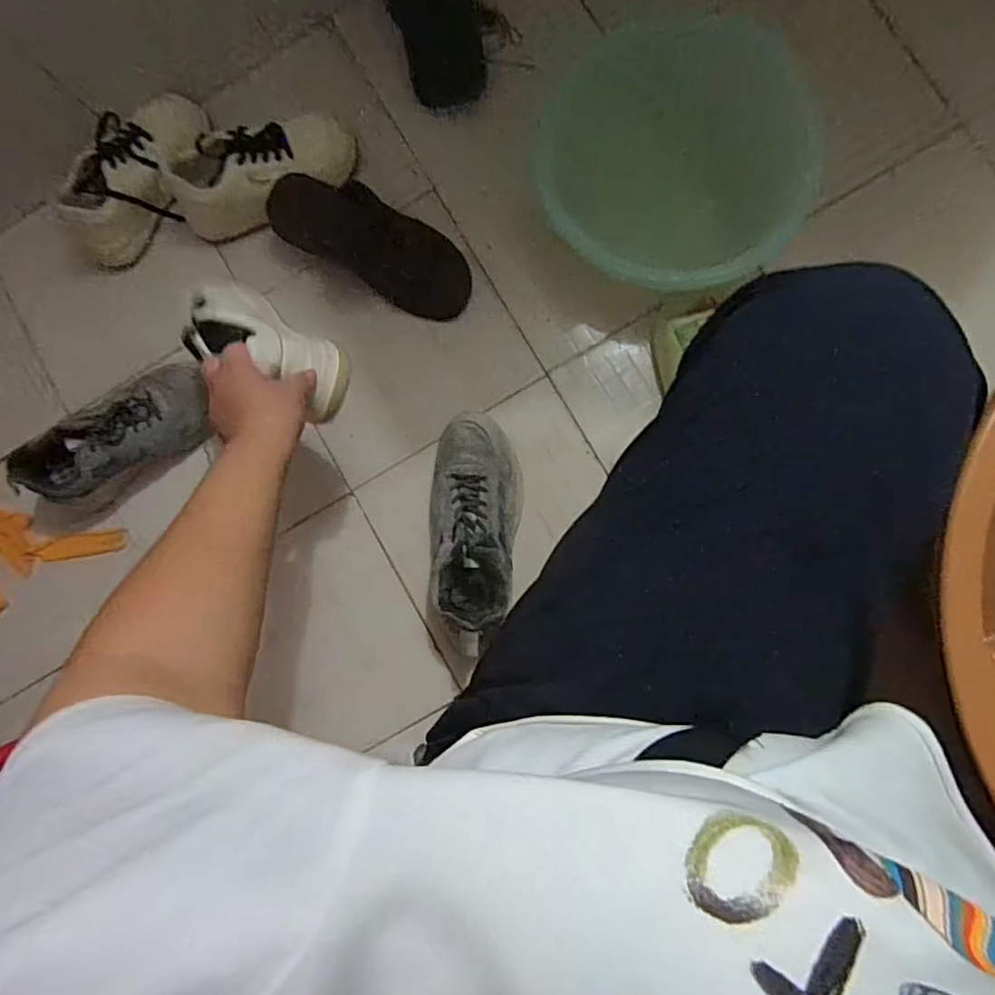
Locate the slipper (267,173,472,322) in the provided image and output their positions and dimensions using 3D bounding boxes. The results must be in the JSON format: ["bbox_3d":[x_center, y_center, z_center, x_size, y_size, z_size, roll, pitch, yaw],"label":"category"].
[{"bbox_3d":[-0.157,-0.326,0.738,0.279,0.054,0.105,28,91,-5],"label":"slipper"}]

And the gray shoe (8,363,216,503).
[{"bbox_3d":[-0.499,-0.077,0.743,0.234,0.096,0.104,-22,85,6],"label":"gray shoe"}]

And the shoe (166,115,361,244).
[{"bbox_3d":[-0.307,-0.423,0.757,0.249,0.111,0.105,-24,85,6],"label":"shoe"}]

